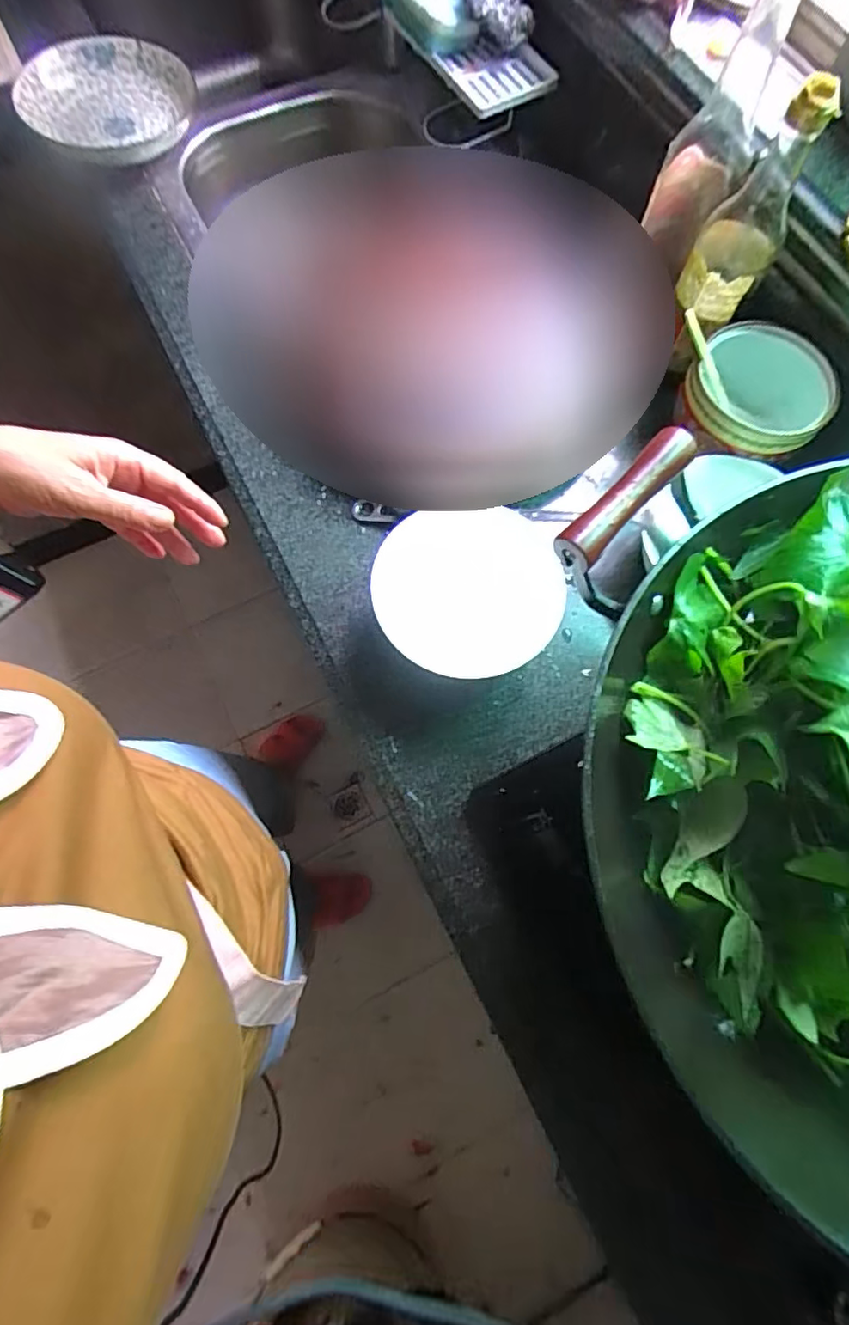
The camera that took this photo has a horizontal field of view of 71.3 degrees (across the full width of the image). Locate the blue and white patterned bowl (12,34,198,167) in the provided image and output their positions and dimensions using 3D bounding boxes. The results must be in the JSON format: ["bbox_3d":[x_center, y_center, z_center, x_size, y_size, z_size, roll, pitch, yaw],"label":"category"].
[{"bbox_3d":[-0.383,-0.674,0.716,0.207,0.030,0.158,0,82,1],"label":"blue and white patterned bowl"}]

